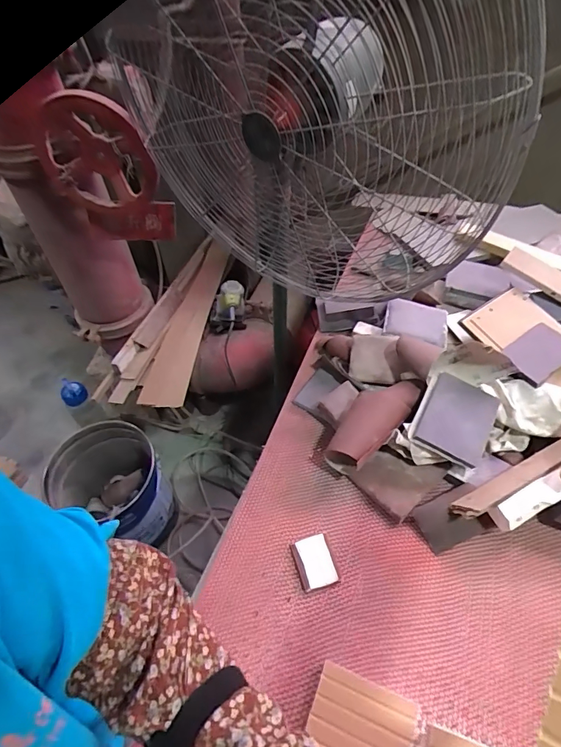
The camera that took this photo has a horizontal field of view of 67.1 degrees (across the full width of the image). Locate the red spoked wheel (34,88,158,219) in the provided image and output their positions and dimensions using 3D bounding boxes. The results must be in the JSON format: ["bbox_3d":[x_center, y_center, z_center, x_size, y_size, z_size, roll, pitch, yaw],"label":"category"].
[{"bbox_3d":[-0.375,-0.448,0.871,0.236,0.274,0.071,0,59,1],"label":"red spoked wheel"}]

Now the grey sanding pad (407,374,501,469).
[{"bbox_3d":[0.271,0.070,0.657,0.111,0.014,0.121,27,75,6],"label":"grey sanding pad"}]

